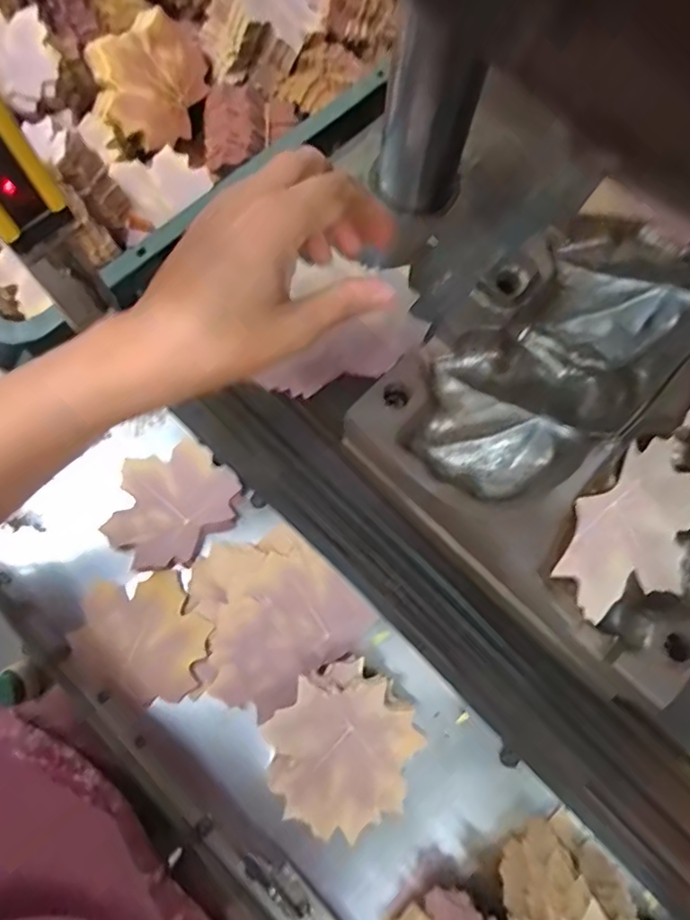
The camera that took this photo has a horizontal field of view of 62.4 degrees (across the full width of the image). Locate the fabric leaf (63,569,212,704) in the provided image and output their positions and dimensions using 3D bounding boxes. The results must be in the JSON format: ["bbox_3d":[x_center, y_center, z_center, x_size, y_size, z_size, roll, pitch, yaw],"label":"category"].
[{"bbox_3d":[-0.141,0.124,0.392,0.094,0.011,0.082,-8,75,-4],"label":"fabric leaf"}]

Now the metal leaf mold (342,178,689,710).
[{"bbox_3d":[0.132,-0.024,0.275,0.184,0.068,0.214,43,78,9],"label":"metal leaf mold"}]

